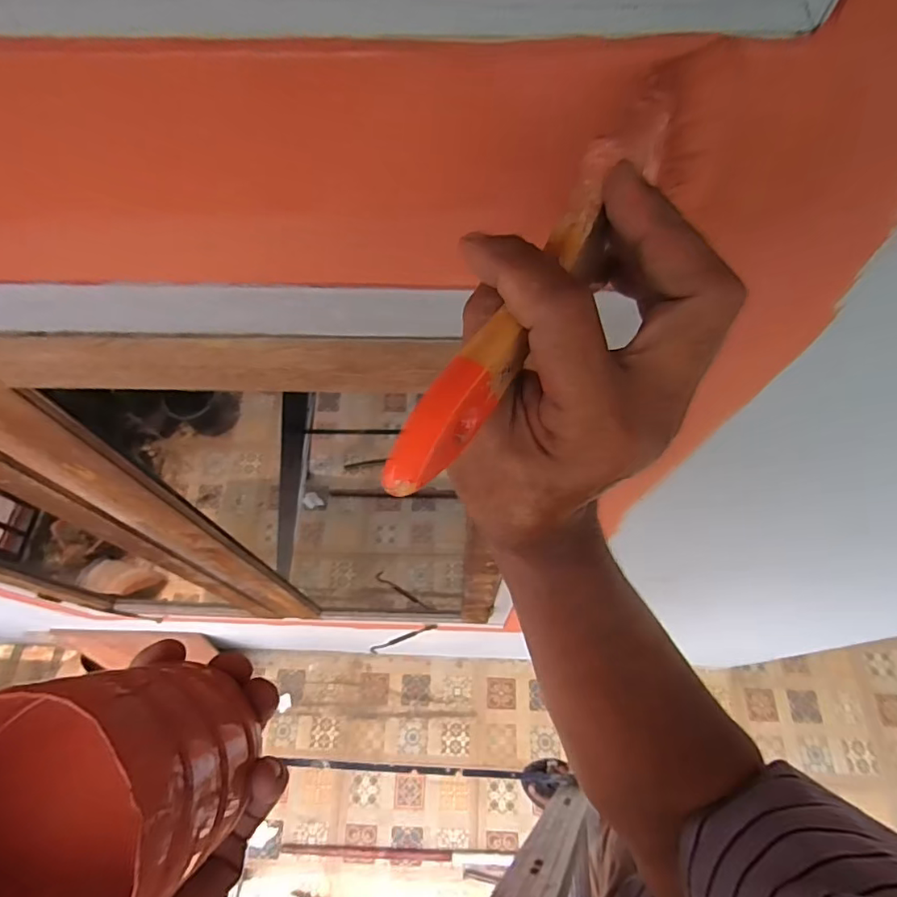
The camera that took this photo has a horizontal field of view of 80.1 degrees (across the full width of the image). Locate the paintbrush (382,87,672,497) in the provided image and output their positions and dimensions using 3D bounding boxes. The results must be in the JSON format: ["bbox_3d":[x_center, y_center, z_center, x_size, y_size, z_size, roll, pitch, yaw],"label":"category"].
[{"bbox_3d":[0.030,-0.055,0.181,0.016,0.029,0.167,30,77,15],"label":"paintbrush"}]

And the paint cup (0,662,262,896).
[{"bbox_3d":[-0.123,0.125,0.180,0.084,0.101,0.081,-1,66,2],"label":"paint cup"}]

